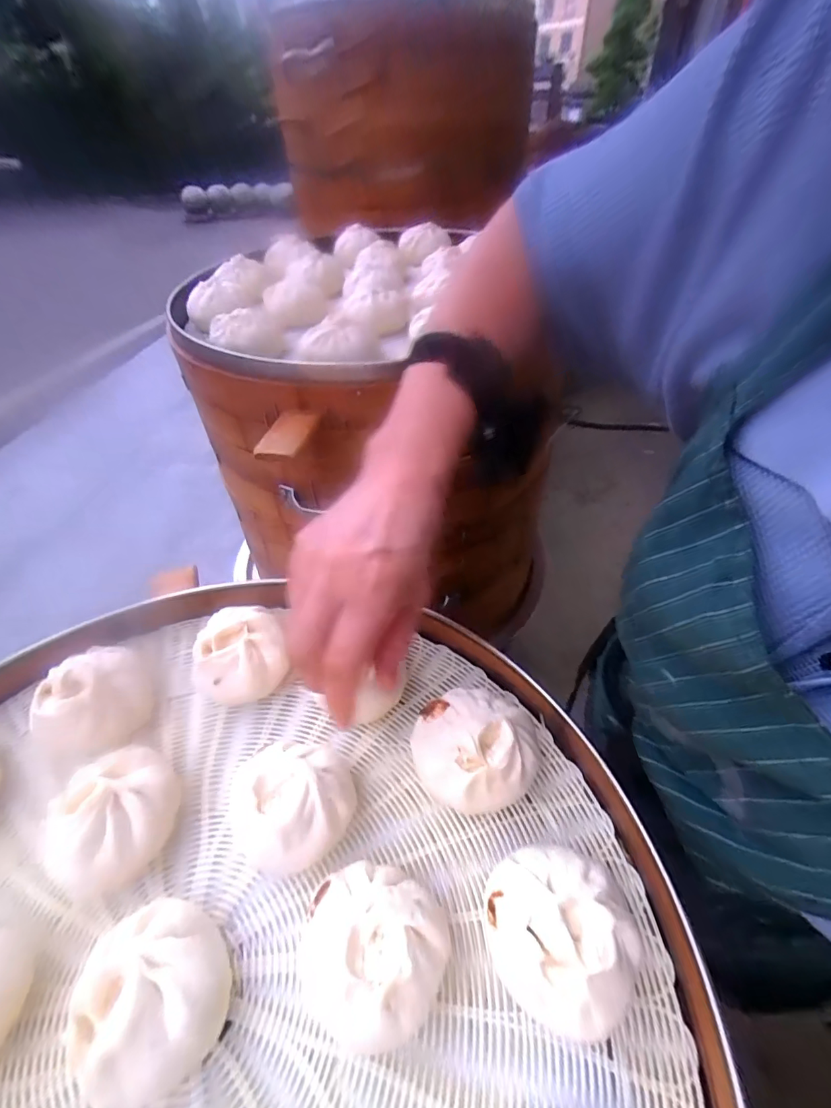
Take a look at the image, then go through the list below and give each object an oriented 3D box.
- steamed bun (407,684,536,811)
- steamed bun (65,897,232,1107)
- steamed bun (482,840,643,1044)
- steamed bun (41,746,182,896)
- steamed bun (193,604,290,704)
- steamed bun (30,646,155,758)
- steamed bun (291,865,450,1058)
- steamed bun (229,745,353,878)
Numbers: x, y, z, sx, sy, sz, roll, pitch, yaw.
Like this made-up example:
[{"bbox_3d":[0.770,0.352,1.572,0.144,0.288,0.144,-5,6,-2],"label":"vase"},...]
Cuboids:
[{"bbox_3d":[0.036,0.118,0.285,0.071,0.050,0.062,-14,45,-11],"label":"steamed bun"},{"bbox_3d":[-0.115,0.199,0.212,0.061,0.047,0.056,-1,44,1],"label":"steamed bun"},{"bbox_3d":[0.067,0.180,0.222,0.063,0.049,0.065,-6,44,-3],"label":"steamed bun"},{"bbox_3d":[-0.168,0.150,0.266,0.062,0.046,0.068,25,50,26],"label":"steamed bun"},{"bbox_3d":[-0.122,0.073,0.339,0.063,0.051,0.063,-9,44,-6],"label":"steamed bun"},{"bbox_3d":[-0.213,0.100,0.315,0.068,0.051,0.061,-31,50,-26],"label":"steamed bun"},{"bbox_3d":[-0.021,0.189,0.223,0.066,0.041,0.070,-1,44,1],"label":"steamed bun"},{"bbox_3d":[-0.070,0.144,0.268,0.067,0.044,0.059,-1,44,2],"label":"steamed bun"}]

